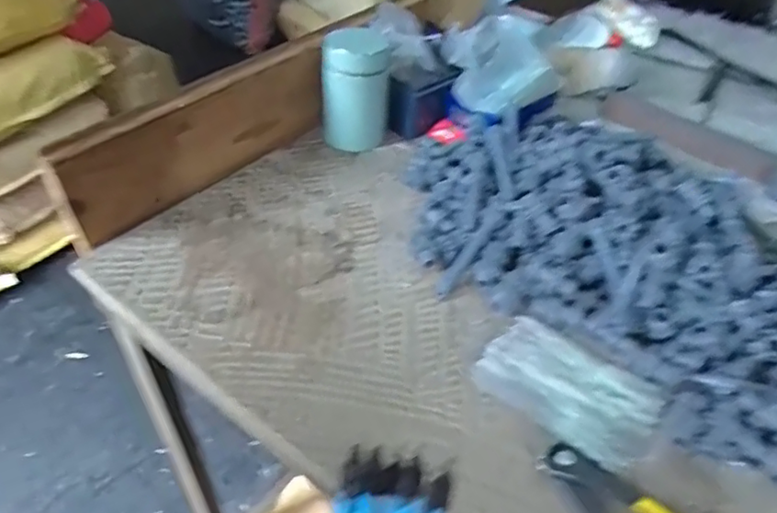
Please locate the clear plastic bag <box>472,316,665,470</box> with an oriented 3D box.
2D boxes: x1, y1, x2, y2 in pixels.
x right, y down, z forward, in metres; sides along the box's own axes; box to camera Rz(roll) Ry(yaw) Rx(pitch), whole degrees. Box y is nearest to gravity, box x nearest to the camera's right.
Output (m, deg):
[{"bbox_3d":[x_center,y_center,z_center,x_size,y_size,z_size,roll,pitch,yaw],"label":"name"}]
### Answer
[{"bbox_3d":[0.129,0.095,0.425,0.124,0.006,0.082,28,49,23],"label":"clear plastic bag"}]

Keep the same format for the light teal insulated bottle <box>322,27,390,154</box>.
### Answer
[{"bbox_3d":[-0.036,-0.182,0.628,0.069,0.111,0.079,-1,44,-4],"label":"light teal insulated bottle"}]

